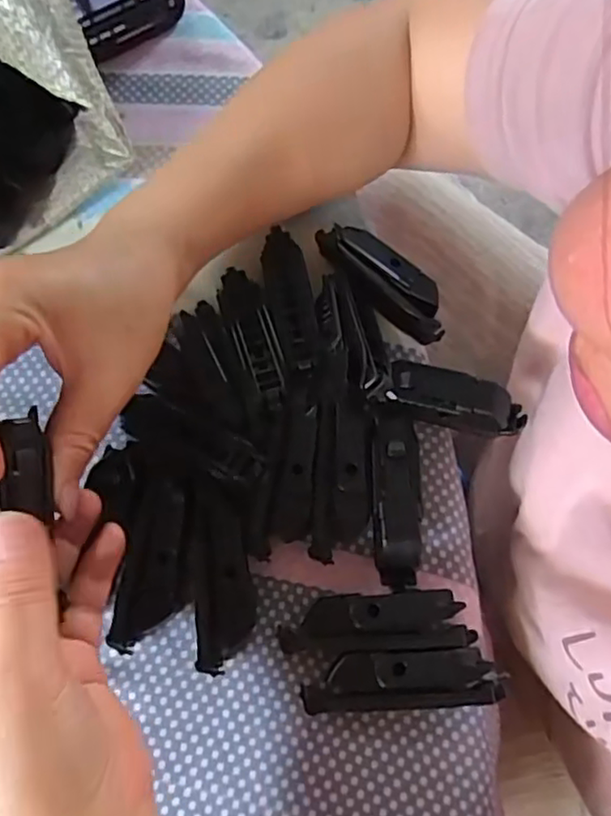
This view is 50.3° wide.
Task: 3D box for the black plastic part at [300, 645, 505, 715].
[{"bbox_3d":[0.038,0.111,0.268,0.078,0.019,0.022,-4,72,-1],"label":"black plastic part"}]

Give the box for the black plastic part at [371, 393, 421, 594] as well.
[{"bbox_3d":[0.040,0.038,0.292,0.020,0.023,0.083,0,72,1],"label":"black plastic part"}]

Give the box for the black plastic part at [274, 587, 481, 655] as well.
[{"bbox_3d":[0.029,0.090,0.277,0.077,0.022,0.022,-3,72,0],"label":"black plastic part"}]

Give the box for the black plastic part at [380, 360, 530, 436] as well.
[{"bbox_3d":[0.071,-0.002,0.307,0.066,0.022,0.025,12,72,5],"label":"black plastic part"}]

